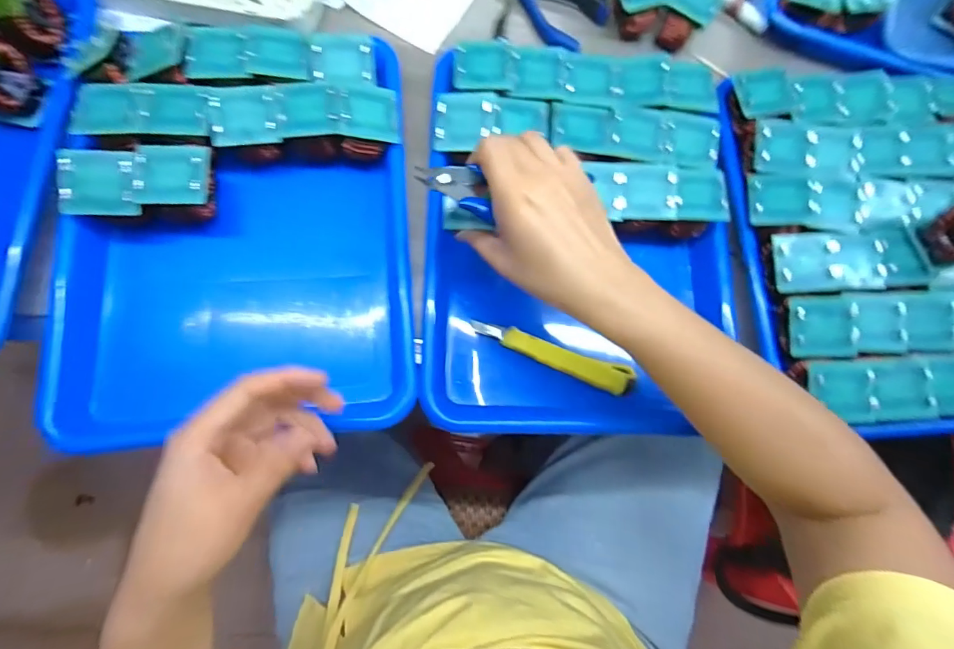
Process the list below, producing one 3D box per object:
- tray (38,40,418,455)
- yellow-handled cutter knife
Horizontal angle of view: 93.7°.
[{"bbox_3d":[-0.176,-0.062,0.354,0.242,0.067,0.285,-3,82,-6],"label":"tray"},{"bbox_3d":[0.061,0.023,0.357,0.131,0.015,0.021,23,77,0],"label":"yellow-handled cutter knife"}]

